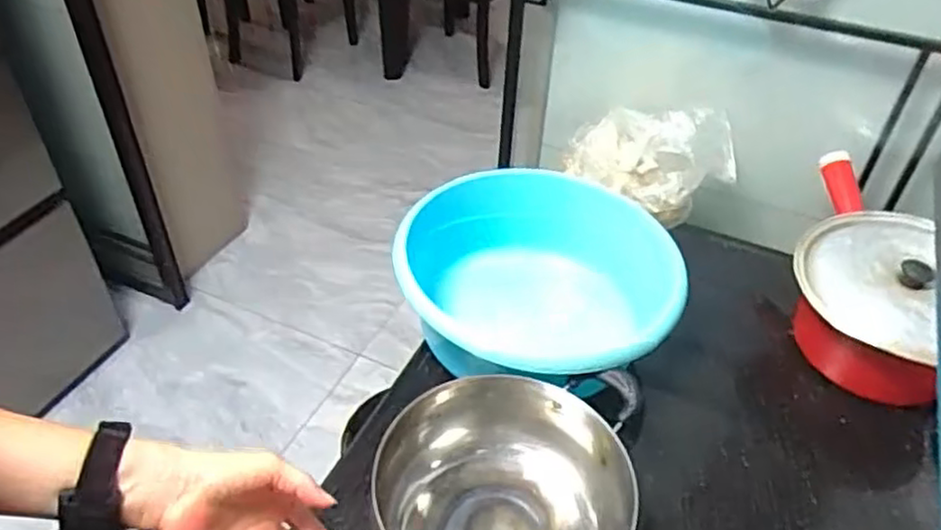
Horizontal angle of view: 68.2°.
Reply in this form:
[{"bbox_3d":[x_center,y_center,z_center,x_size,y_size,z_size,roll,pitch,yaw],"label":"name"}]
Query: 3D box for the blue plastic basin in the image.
[{"bbox_3d":[0.055,0.021,0.777,0.269,0.118,0.305,-5,43,-8],"label":"blue plastic basin"}]

